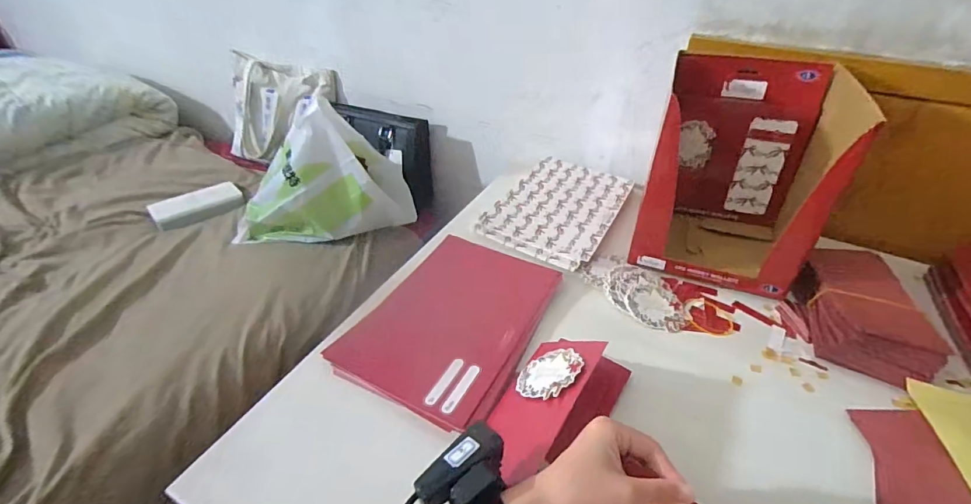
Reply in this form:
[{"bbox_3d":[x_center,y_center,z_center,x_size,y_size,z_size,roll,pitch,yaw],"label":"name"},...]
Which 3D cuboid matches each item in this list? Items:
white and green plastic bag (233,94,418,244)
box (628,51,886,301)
[{"bbox_3d":[-0.293,-0.128,0.800,0.326,0.238,0.131,-10,38,-17],"label":"white and green plastic bag"},{"bbox_3d":[0.340,-0.111,0.612,0.209,0.242,0.215,14,37,16],"label":"box"}]

